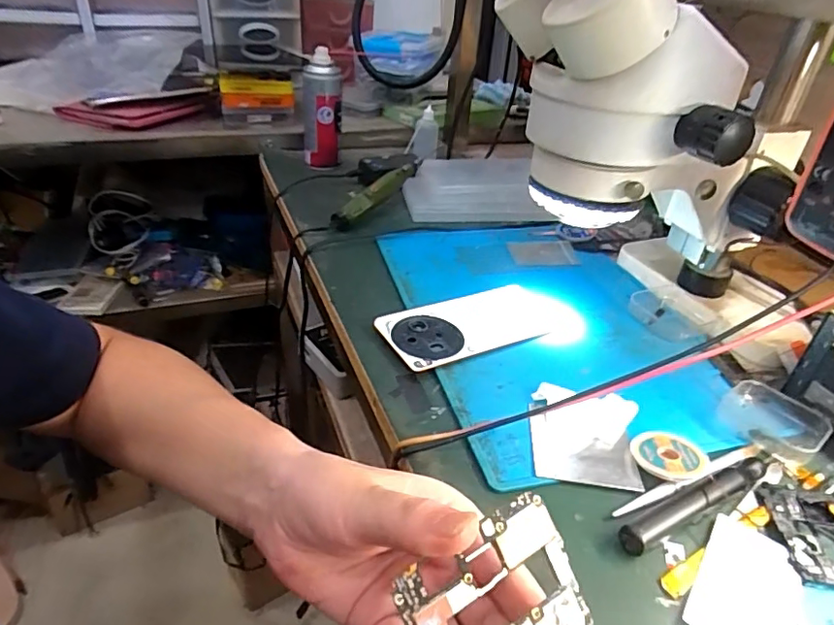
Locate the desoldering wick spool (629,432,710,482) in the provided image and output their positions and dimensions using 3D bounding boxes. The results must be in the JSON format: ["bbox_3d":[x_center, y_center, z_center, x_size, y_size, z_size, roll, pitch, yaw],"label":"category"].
[{"bbox_3d":[0.164,0.094,0.351,0.044,0.013,0.040,2,34,-2],"label":"desoldering wick spool"}]

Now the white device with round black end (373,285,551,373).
[{"bbox_3d":[0.042,0.010,0.458,0.139,0.012,0.075,-13,37,-23],"label":"white device with round black end"}]

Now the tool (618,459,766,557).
[{"bbox_3d":[0.171,0.113,0.326,0.121,0.013,0.016,-14,38,-24],"label":"tool"}]

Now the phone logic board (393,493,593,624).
[{"bbox_3d":[0.030,0.106,0.197,0.066,0.004,0.055,-22,85,-25],"label":"phone logic board"}]

